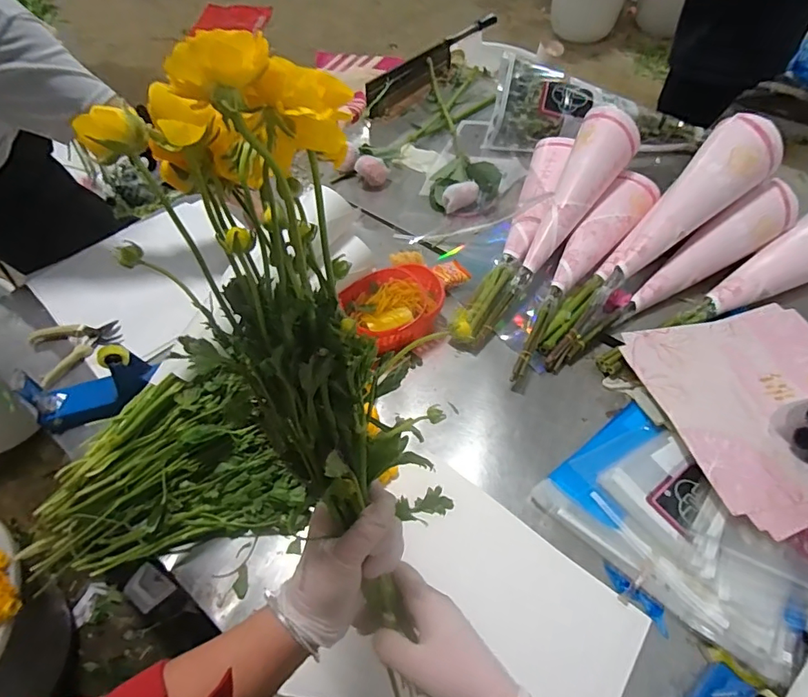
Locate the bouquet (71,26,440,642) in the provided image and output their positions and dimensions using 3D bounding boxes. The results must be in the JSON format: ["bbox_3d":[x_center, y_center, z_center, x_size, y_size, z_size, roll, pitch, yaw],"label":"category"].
[{"bbox_3d":[-0.059,0.051,0.340,0.128,0.444,0.106,-18,29,-14],"label":"bouquet"}]

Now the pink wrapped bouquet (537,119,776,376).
[{"bbox_3d":[0.500,-0.211,0.989,0.674,0.112,0.153,-45,63,-5],"label":"pink wrapped bouquet"}]

